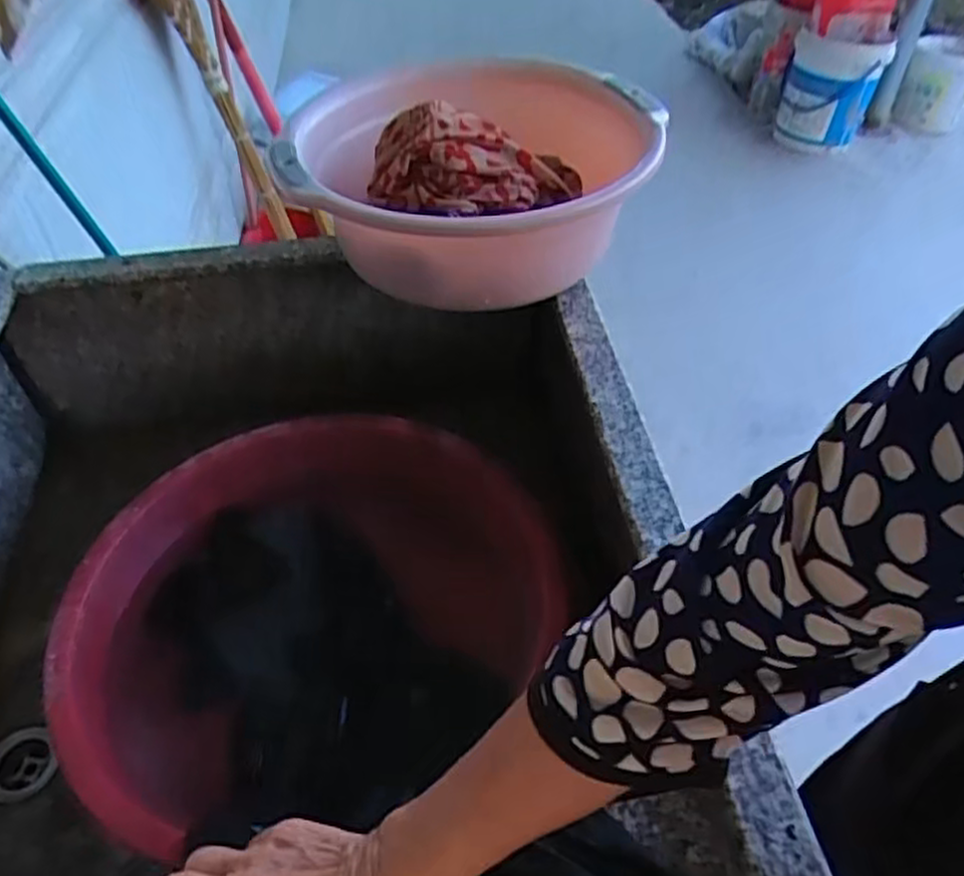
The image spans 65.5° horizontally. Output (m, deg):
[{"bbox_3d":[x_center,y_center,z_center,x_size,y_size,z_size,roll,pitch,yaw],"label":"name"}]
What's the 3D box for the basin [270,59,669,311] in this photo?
[{"bbox_3d":[-0.005,-0.240,0.678,0.335,0.132,0.325,0,46,0],"label":"basin"}]

